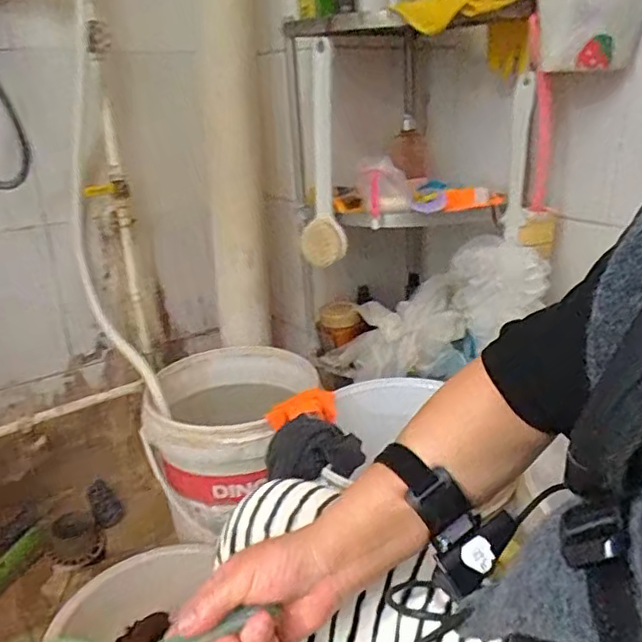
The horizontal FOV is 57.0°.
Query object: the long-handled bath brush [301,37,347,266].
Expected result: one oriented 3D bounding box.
[{"bbox_3d":[0.005,-0.274,0.997,0.082,0.362,0.046,10,22,25],"label":"long-handled bath brush"}]

